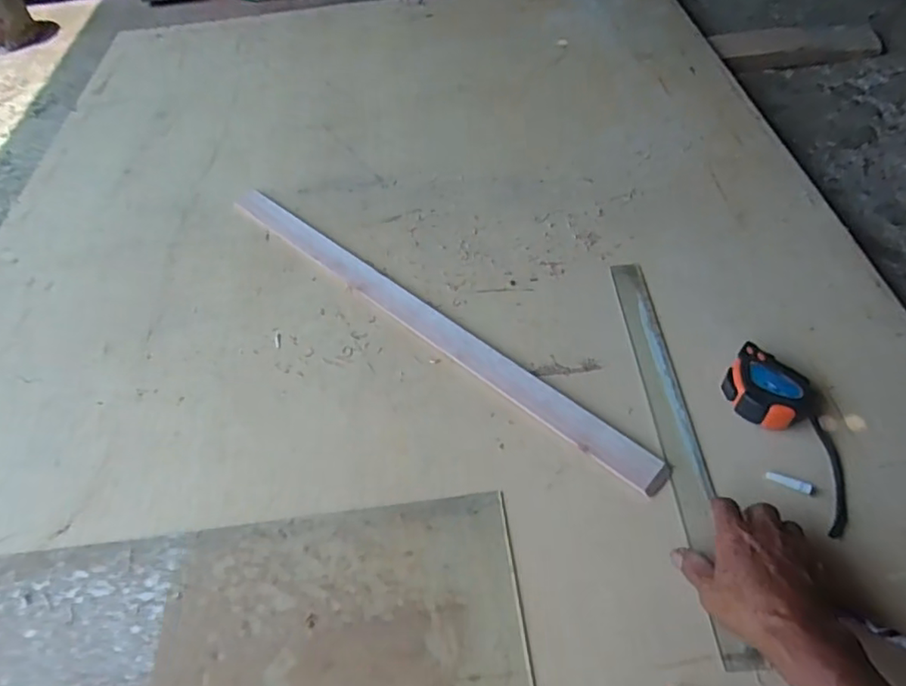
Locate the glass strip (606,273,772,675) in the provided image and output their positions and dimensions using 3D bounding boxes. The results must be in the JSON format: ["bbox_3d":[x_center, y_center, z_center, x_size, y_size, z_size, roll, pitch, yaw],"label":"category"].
[{"bbox_3d":[0.231,0.085,0.639,0.039,0.009,0.461,-4,52,2],"label":"glass strip"}]

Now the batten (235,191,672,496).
[{"bbox_3d":[-0.054,-0.039,0.764,0.710,0.012,0.041,35,63,27],"label":"batten"}]

